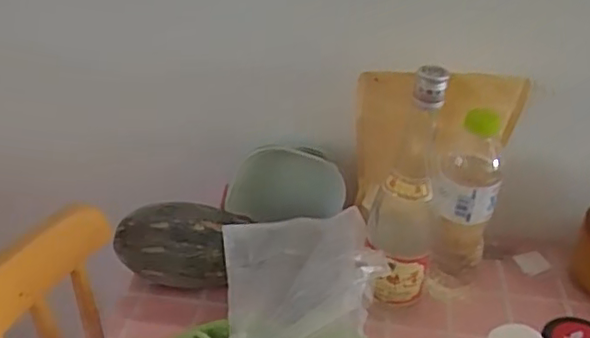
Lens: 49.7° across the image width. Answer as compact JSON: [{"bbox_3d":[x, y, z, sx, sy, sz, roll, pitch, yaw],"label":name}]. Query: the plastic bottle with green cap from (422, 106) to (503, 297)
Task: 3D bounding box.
[{"bbox_3d":[0.176,0.053,0.667,0.069,0.226,0.062,5,32,6],"label":"plastic bottle with green cap"}]

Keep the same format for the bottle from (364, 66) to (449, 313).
[{"bbox_3d":[0.111,0.019,0.647,0.068,0.250,0.088,6,34,5],"label":"bottle"}]

